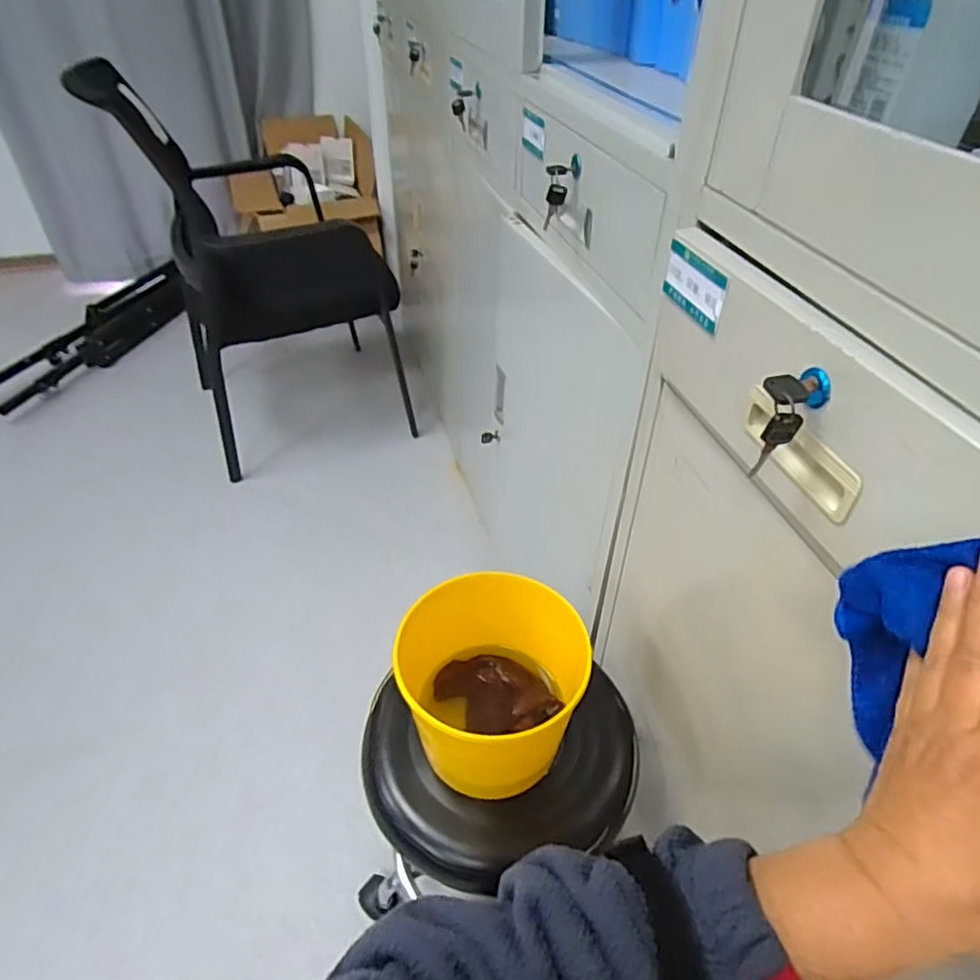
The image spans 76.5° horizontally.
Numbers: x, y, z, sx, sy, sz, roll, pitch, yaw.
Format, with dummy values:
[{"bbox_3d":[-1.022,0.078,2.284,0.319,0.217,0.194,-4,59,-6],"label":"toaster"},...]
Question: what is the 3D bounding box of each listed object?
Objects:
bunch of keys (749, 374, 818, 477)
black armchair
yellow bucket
[{"bbox_3d":[0.174,-0.040,0.380,0.027,0.057,0.027,24,48,23],"label":"bunch of keys"},{"bbox_3d":[-0.588,-0.574,1.626,0.556,0.844,0.587,-23,48,-24],"label":"black armchair"},{"bbox_3d":[0.000,0.209,0.669,0.167,0.163,0.168,1,43,-1],"label":"yellow bucket"}]

